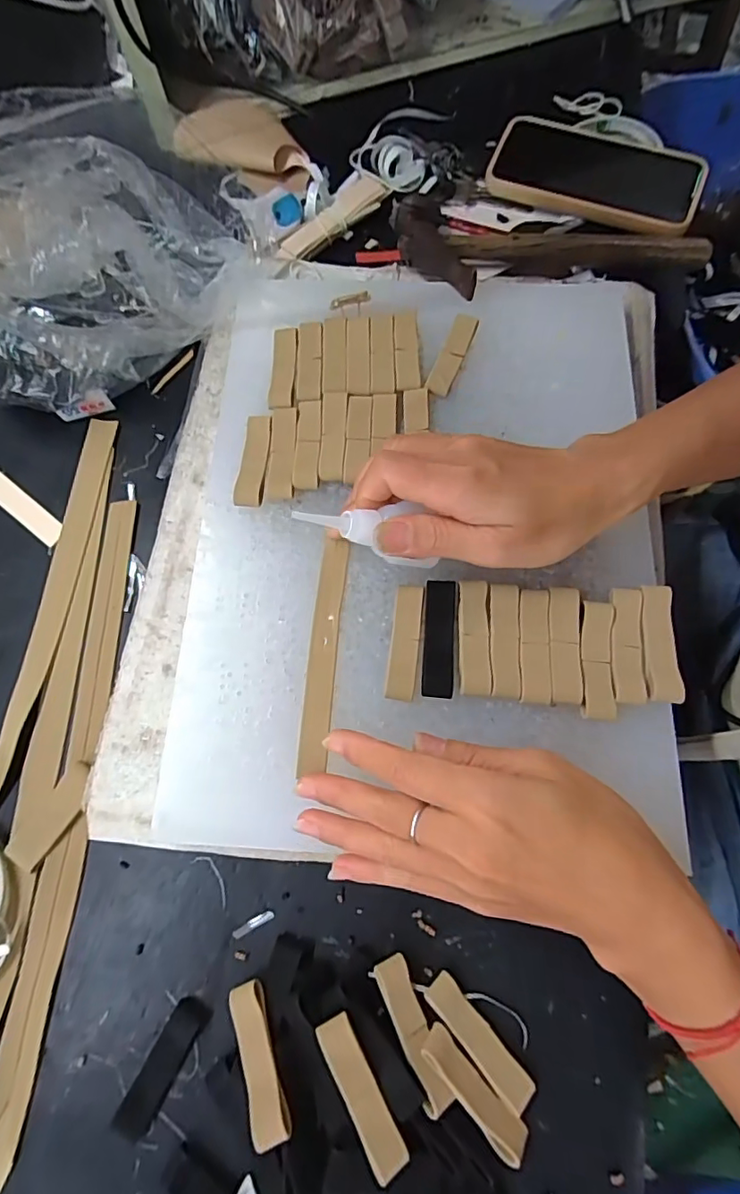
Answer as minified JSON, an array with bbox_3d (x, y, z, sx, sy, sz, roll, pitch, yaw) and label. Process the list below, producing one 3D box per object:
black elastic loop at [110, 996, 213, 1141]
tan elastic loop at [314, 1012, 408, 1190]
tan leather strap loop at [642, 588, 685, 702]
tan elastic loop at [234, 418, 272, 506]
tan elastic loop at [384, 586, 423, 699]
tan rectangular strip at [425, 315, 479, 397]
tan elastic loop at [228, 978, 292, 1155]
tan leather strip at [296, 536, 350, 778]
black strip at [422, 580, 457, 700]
[{"bbox_3d":[-0.104,0.235,0.264,0.018,0.006,0.060,29,75,10],"label":"black elastic loop"},{"bbox_3d":[-0.004,0.225,0.240,0.016,0.004,0.062,-22,71,-27],"label":"tan elastic loop"},{"bbox_3d":[0.151,0.023,0.275,0.016,0.004,0.061,3,72,2],"label":"tan leather strap loop"},{"bbox_3d":[-0.069,-0.082,0.318,0.018,0.006,0.059,5,72,3],"label":"tan elastic loop"},{"bbox_3d":[0.019,0.024,0.282,0.015,0.008,0.061,7,72,4],"label":"tan elastic loop"},{"bbox_3d":[0.052,-0.154,0.337,0.015,0.005,0.061,22,74,8],"label":"tan rectangular strip"},{"bbox_3d":[-0.053,0.216,0.247,0.018,0.007,0.061,-23,52,-6],"label":"tan elastic loop"},{"bbox_3d":[-0.025,0.028,0.281,0.015,0.008,0.121,5,75,3],"label":"tan leather strip"},{"bbox_3d":[0.037,0.022,0.282,0.016,0.005,0.063,4,72,3],"label":"black strip"}]

